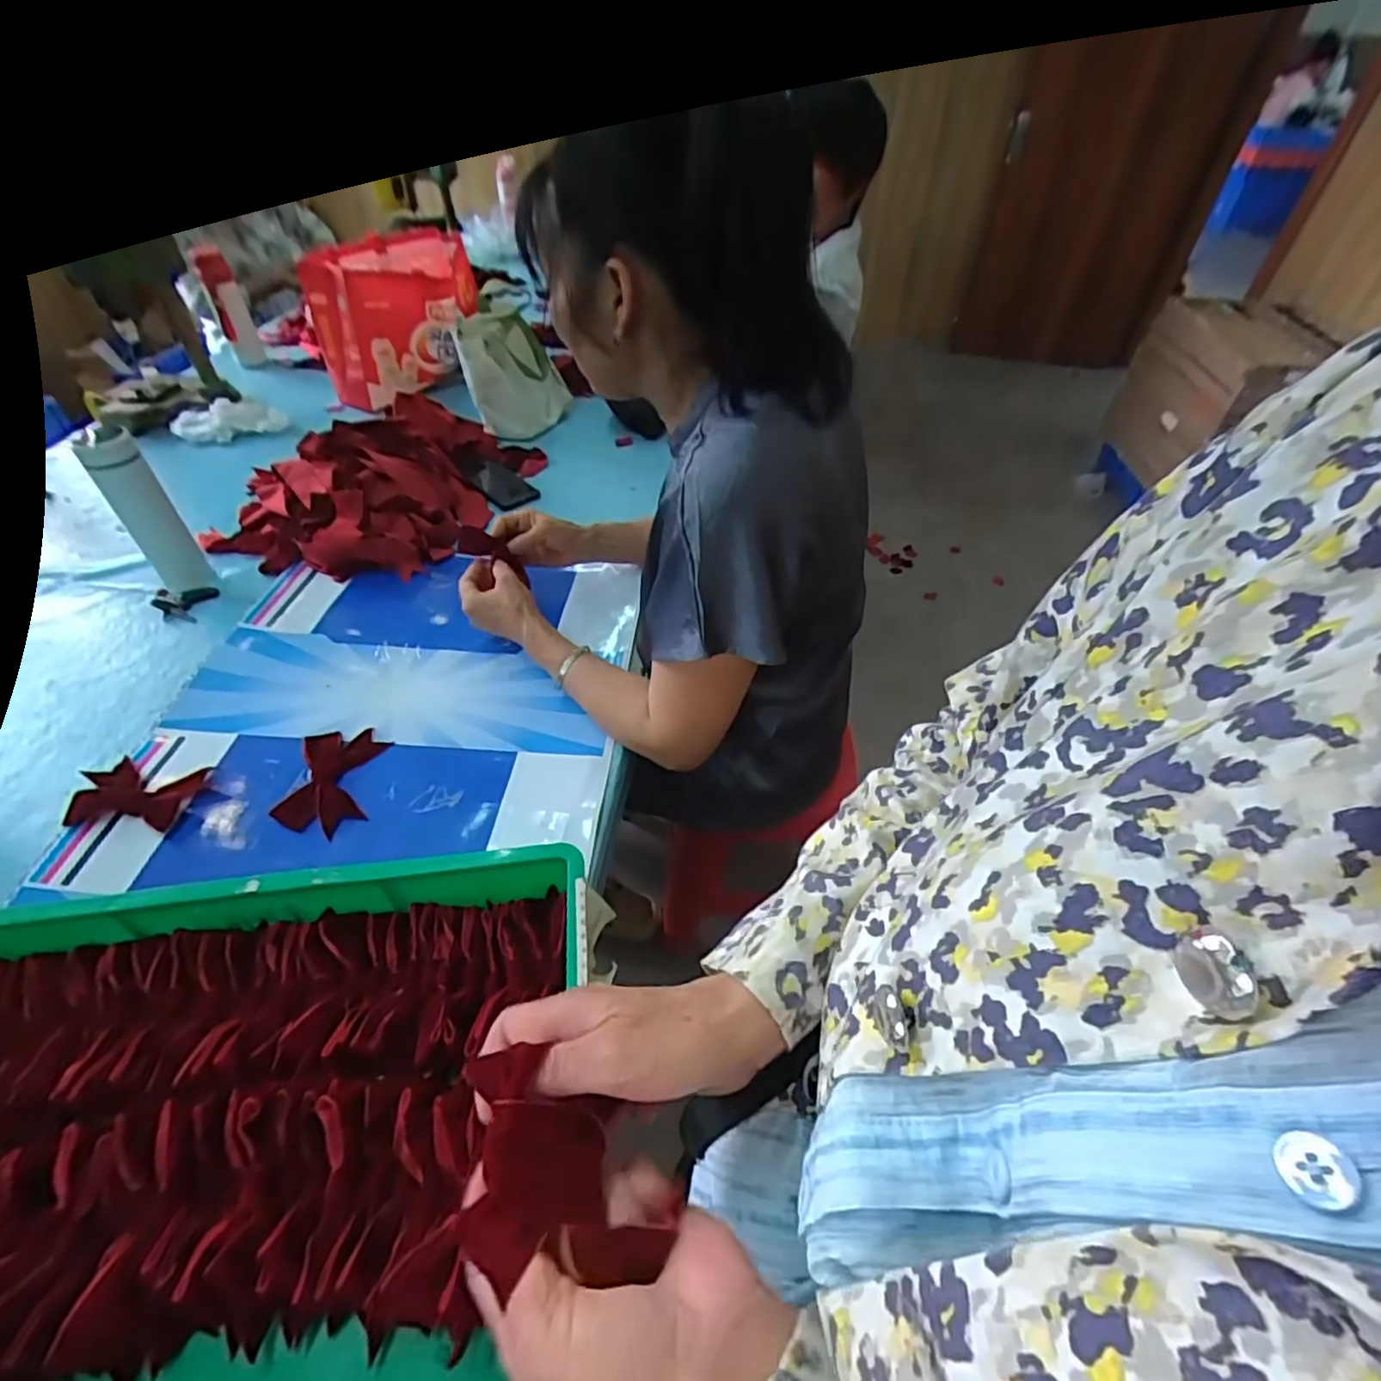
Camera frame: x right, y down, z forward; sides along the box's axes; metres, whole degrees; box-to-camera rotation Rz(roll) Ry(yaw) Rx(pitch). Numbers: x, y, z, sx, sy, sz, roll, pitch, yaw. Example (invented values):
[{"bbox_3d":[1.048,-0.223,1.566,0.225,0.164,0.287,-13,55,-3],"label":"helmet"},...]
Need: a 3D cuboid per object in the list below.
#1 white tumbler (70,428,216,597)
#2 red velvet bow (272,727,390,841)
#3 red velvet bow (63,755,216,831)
[{"bbox_3d":[-0.745,-0.241,0.894,0.063,0.213,0.064,34,53,28],"label":"white tumbler"},{"bbox_3d":[-0.394,0.097,0.712,0.091,0.011,0.140,-2,44,-4],"label":"red velvet bow"},{"bbox_3d":[-0.592,0.109,0.693,0.120,0.014,0.080,4,44,1],"label":"red velvet bow"}]

